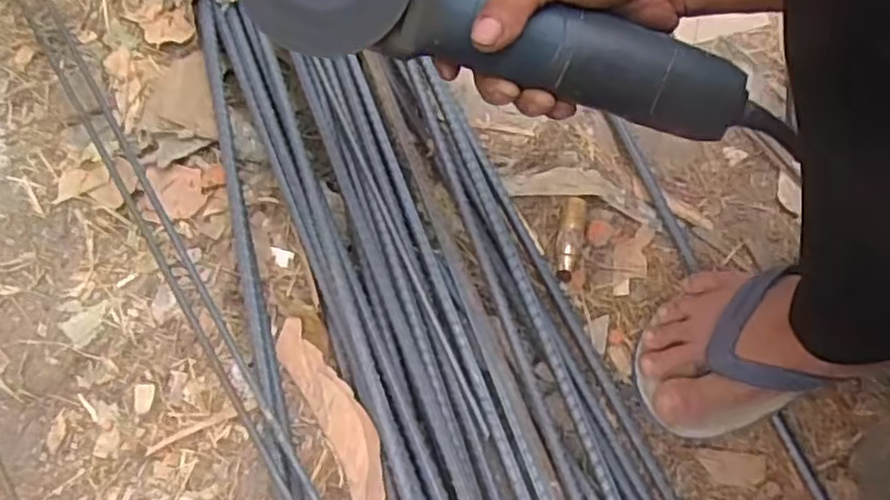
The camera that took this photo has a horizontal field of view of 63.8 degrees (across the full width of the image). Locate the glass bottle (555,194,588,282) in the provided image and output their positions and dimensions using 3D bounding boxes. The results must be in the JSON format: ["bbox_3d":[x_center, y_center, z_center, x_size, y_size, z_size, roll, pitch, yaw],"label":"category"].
[{"bbox_3d":[0.103,-0.011,0.584,0.018,0.018,0.073,16,66,4],"label":"glass bottle"}]

